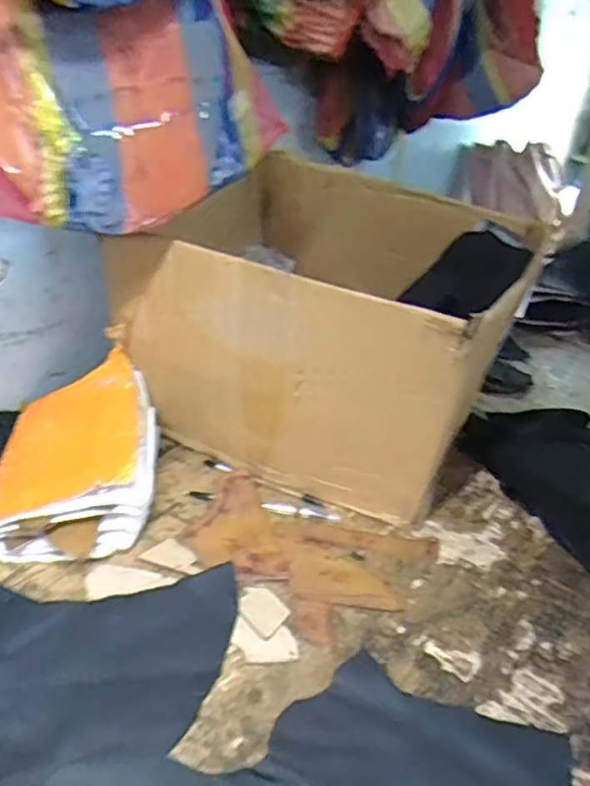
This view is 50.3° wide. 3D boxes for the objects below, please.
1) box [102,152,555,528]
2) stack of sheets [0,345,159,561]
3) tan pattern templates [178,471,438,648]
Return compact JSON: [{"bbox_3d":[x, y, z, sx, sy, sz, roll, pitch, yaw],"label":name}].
[{"bbox_3d":[0.042,-0.082,0.731,0.383,0.255,0.379,18,31,20],"label":"box"},{"bbox_3d":[-0.207,0.056,0.600,0.144,0.089,0.204,1,29,-9],"label":"stack of sheets"},{"bbox_3d":[0.006,0.147,0.568,0.206,0.009,0.152,18,33,16],"label":"tan pattern templates"}]

